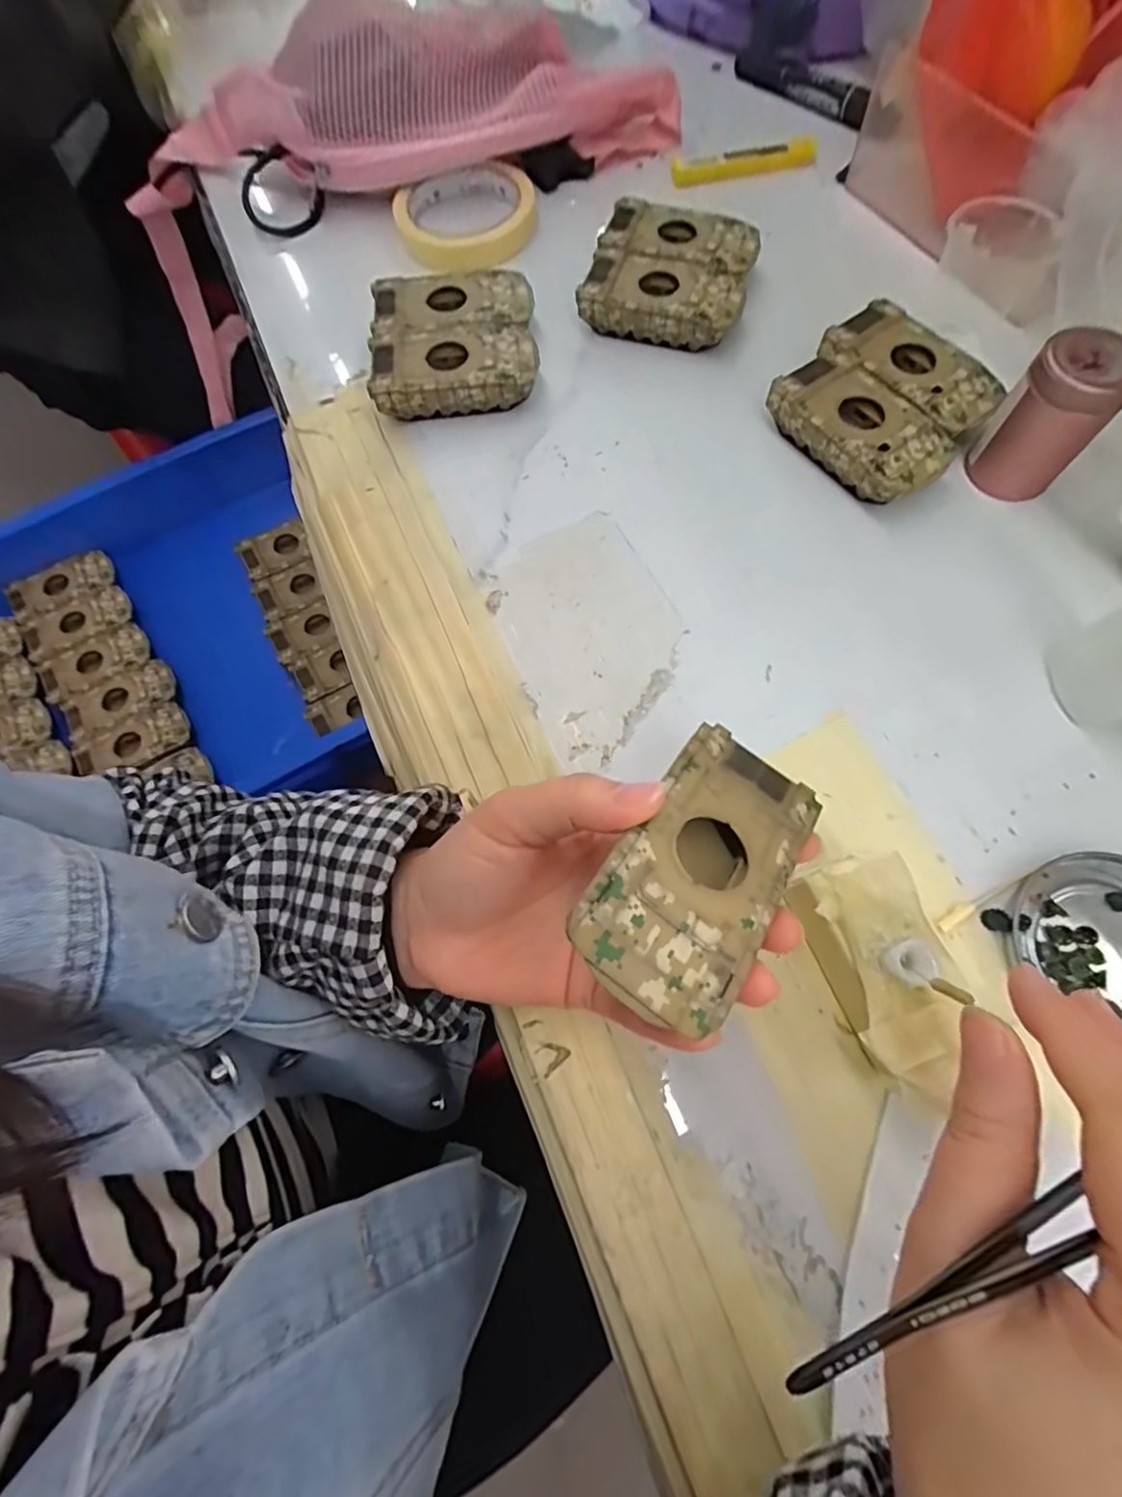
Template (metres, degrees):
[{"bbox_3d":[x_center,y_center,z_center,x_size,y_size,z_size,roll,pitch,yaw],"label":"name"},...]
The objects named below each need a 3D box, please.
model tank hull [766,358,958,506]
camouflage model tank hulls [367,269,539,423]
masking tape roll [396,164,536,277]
[{"bbox_3d":[0.163,-0.171,0.330,0.051,0.029,0.093,-35,72,-10],"label":"model tank hull"},{"bbox_3d":[-0.064,-0.245,0.364,0.094,0.027,0.093,-5,69,1],"label":"camouflage model tank hulls"},{"bbox_3d":[-0.065,-0.369,0.417,0.092,0.018,0.092,-1,69,3],"label":"masking tape roll"}]

